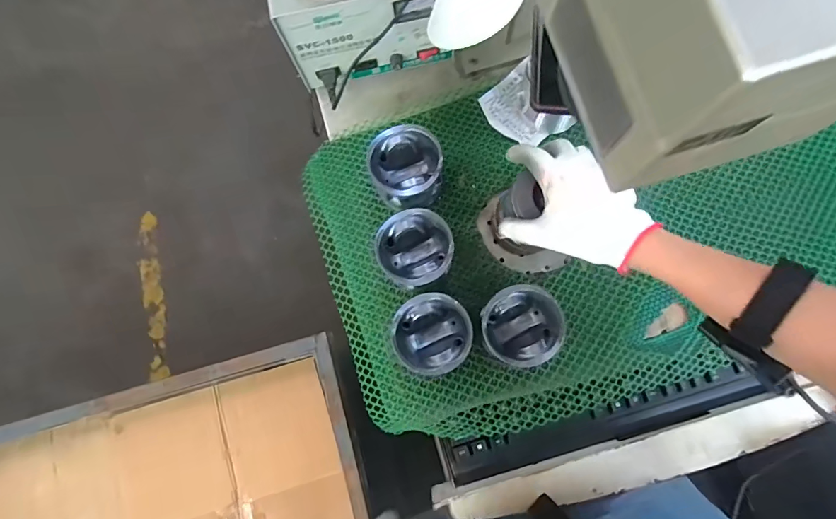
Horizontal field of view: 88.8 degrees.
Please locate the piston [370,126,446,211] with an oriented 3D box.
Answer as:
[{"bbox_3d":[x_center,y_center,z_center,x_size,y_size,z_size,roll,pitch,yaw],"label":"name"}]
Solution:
[{"bbox_3d":[-0.013,-0.105,0.519,0.085,0.078,0.085,-18,79,-2],"label":"piston"}]

